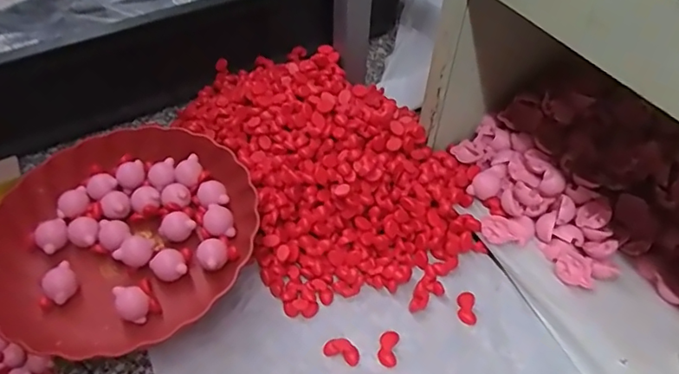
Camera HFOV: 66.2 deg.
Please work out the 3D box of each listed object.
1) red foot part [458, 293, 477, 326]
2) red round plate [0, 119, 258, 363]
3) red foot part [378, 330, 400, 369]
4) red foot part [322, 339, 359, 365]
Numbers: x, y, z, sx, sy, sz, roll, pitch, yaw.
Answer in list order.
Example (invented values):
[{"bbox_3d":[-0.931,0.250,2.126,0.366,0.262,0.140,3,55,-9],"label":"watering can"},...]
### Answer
[{"bbox_3d":[0.118,0.111,0.480,0.017,0.005,0.031,3,48,1],"label":"red foot part"},{"bbox_3d":[-0.205,0.041,0.493,0.224,0.056,0.233,1,48,-1],"label":"red round plate"},{"bbox_3d":[0.042,0.140,0.451,0.016,0.006,0.032,8,48,6],"label":"red foot part"},{"bbox_3d":[0.003,0.139,0.446,0.031,0.009,0.015,19,50,15],"label":"red foot part"}]

